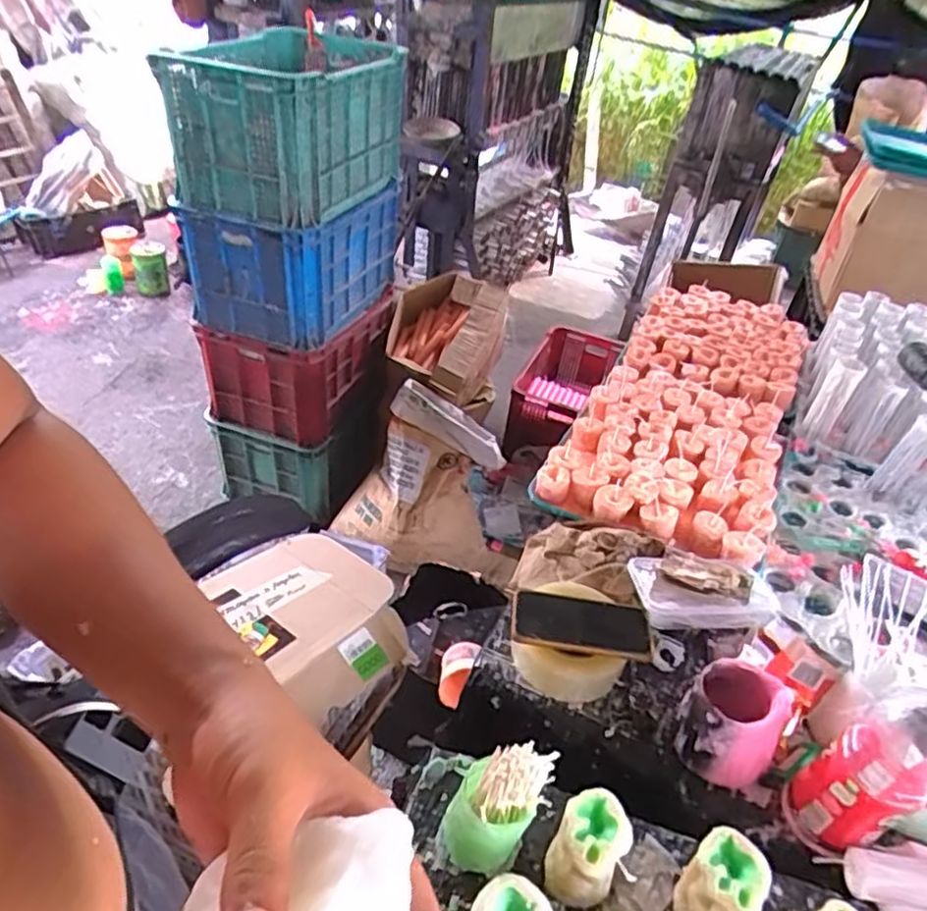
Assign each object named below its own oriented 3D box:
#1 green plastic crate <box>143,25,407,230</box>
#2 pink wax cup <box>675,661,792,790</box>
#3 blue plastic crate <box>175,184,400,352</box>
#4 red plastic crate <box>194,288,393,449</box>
[{"bbox_3d":[-0.367,-0.721,1.461,0.347,0.268,0.463,17,40,12],"label":"green plastic crate"},{"bbox_3d":[0.277,0.277,0.701,0.098,0.098,0.081,32,45,28],"label":"pink wax cup"},{"bbox_3d":[-0.389,-0.481,1.604,0.320,0.258,0.418,18,40,13],"label":"blue plastic crate"},{"bbox_3d":[-0.419,-0.265,1.761,0.336,0.249,0.409,15,39,9],"label":"red plastic crate"}]

